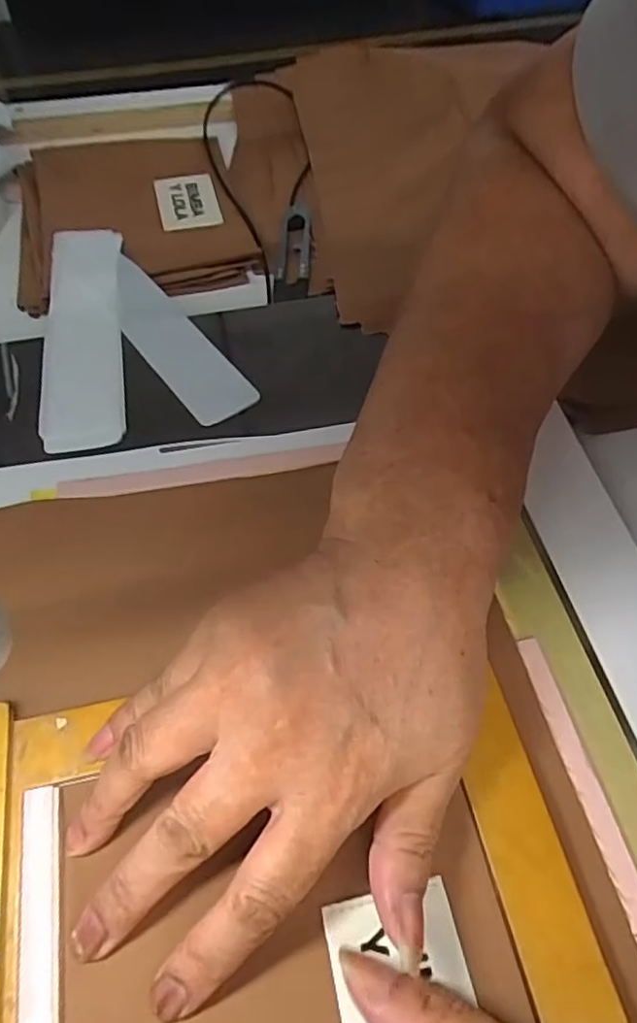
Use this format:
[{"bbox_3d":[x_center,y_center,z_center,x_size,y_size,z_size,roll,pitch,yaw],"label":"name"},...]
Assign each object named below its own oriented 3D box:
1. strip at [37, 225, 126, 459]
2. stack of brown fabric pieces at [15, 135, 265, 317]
[{"bbox_3d":[-0.136,-0.109,0.359,0.044,0.008,0.191,-10,57,-4],"label":"strip"},{"bbox_3d":[-0.131,-0.215,0.429,0.147,0.014,0.181,-13,58,-8],"label":"stack of brown fabric pieces"}]

